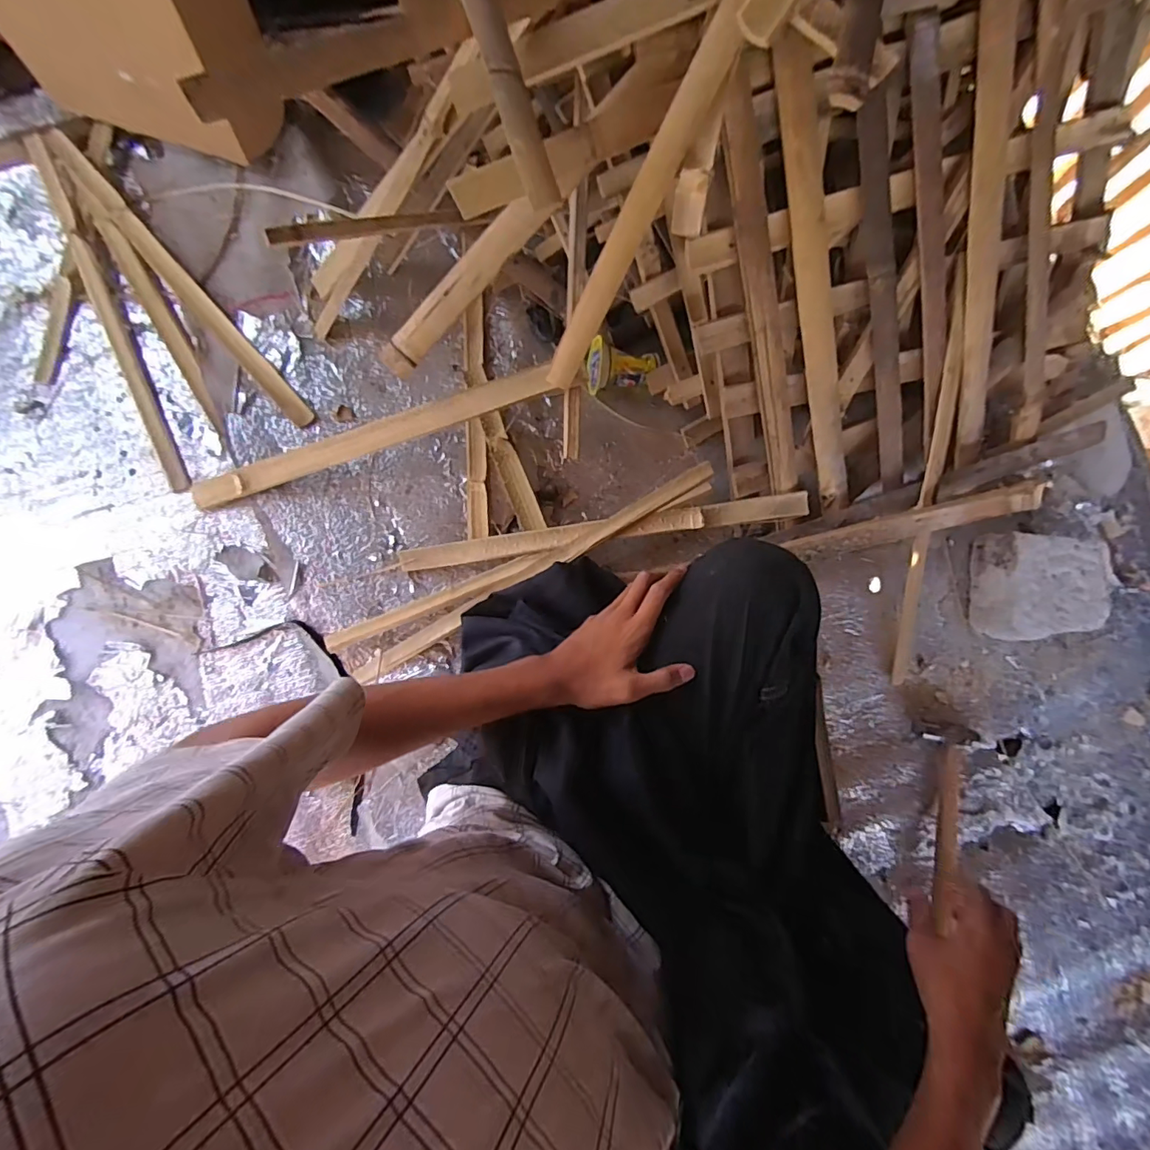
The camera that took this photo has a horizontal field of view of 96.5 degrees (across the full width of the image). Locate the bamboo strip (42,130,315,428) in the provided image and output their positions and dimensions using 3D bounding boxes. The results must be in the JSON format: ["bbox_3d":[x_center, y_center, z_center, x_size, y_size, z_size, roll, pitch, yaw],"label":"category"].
[{"bbox_3d":[-0.522,-0.385,0.677,0.037,0.025,0.489,-42,88,-4],"label":"bamboo strip"}]

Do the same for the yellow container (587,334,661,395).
[{"bbox_3d":[0.062,-0.269,0.677,0.091,0.062,0.060,7,86,1],"label":"yellow container"}]

